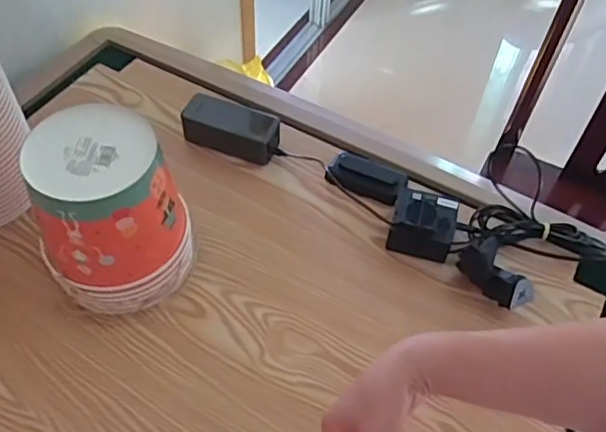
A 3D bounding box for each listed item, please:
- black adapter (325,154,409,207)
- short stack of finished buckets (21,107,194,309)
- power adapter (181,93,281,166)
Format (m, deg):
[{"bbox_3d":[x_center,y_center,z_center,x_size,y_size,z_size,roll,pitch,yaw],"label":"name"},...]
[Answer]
[{"bbox_3d":[0.085,-0.050,0.819,0.101,0.031,0.051,21,54,10],"label":"black adapter"},{"bbox_3d":[-0.206,-0.001,0.661,0.137,0.188,0.140,-18,57,-18],"label":"short stack of finished buckets"},{"bbox_3d":[-0.098,-0.122,0.847,0.136,0.058,0.055,18,54,8],"label":"power adapter"}]

